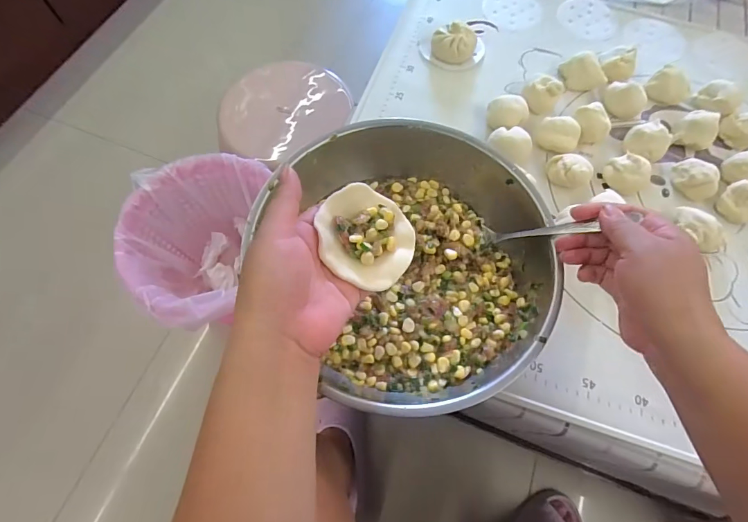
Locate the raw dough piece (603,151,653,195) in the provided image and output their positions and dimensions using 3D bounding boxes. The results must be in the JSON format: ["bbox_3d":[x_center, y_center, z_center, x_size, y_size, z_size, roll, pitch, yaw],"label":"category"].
[{"bbox_3d":[0.291,-0.100,0.444,0.041,0.032,0.041,-17,70,-9],"label":"raw dough piece"}]

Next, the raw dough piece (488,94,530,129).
[{"bbox_3d":[0.160,-0.176,0.471,0.045,0.030,0.041,38,72,12],"label":"raw dough piece"}]

